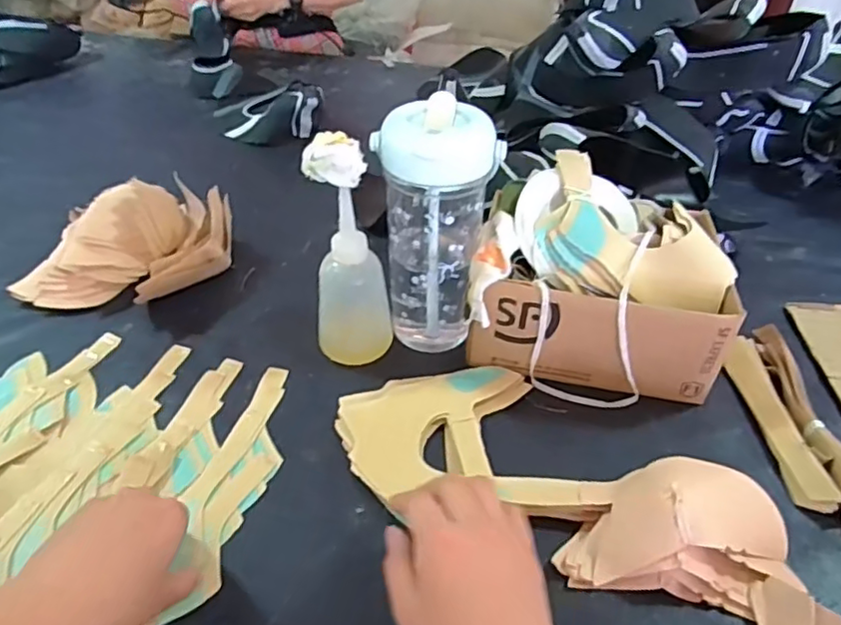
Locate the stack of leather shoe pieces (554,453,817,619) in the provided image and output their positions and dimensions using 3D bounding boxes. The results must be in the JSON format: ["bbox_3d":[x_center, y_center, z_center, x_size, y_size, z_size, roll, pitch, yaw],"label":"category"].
[{"bbox_3d":[0.175,0.142,0.401,0.147,0.052,0.080,9,41,7],"label":"stack of leather shoe pieces"}]

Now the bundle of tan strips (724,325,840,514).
[{"bbox_3d":[0.304,0.083,0.488,0.060,0.015,0.219,1,40,-1],"label":"bundle of tan strips"}]

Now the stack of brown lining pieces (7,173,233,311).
[{"bbox_3d":[-0.290,-0.065,0.620,0.138,0.081,0.208,31,48,30],"label":"stack of brown lining pieces"}]

